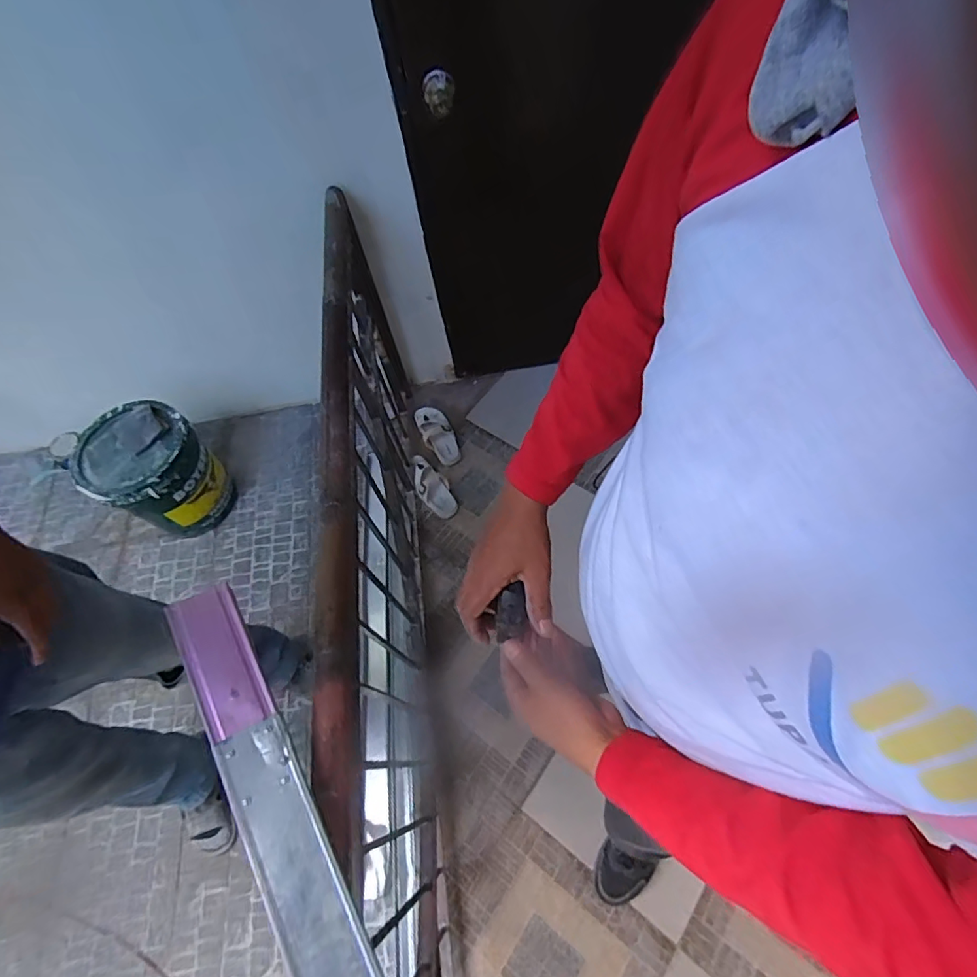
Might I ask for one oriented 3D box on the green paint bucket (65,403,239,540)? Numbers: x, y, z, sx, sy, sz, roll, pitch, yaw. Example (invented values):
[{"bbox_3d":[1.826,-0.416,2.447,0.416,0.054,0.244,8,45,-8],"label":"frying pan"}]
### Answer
[{"bbox_3d":[-0.968,-0.039,1.545,0.275,0.372,0.291,-1,63,3],"label":"green paint bucket"}]

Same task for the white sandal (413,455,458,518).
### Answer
[{"bbox_3d":[-0.179,-0.008,1.645,0.103,0.057,0.227,-24,64,-9],"label":"white sandal"}]

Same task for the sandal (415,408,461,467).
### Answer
[{"bbox_3d":[-0.169,-0.178,1.730,0.105,0.049,0.233,-22,64,-8],"label":"sandal"}]

